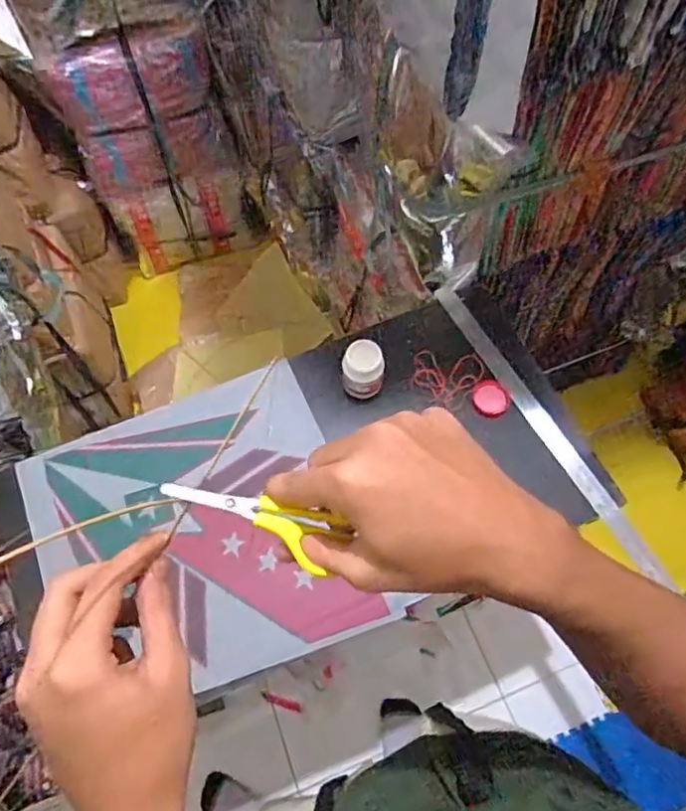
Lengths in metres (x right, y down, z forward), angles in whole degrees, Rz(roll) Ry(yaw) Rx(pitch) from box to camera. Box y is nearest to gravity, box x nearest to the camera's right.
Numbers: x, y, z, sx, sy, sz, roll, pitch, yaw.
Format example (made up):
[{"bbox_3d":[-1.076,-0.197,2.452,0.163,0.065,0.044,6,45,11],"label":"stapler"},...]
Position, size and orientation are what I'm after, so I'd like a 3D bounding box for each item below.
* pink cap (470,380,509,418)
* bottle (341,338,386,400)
[{"bbox_3d":[0.217,-0.010,0.868,0.053,0.007,0.060,3,65,3],"label":"pink cap"},{"bbox_3d":[0.027,-0.048,0.847,0.062,0.089,0.055,0,65,2],"label":"bottle"}]

